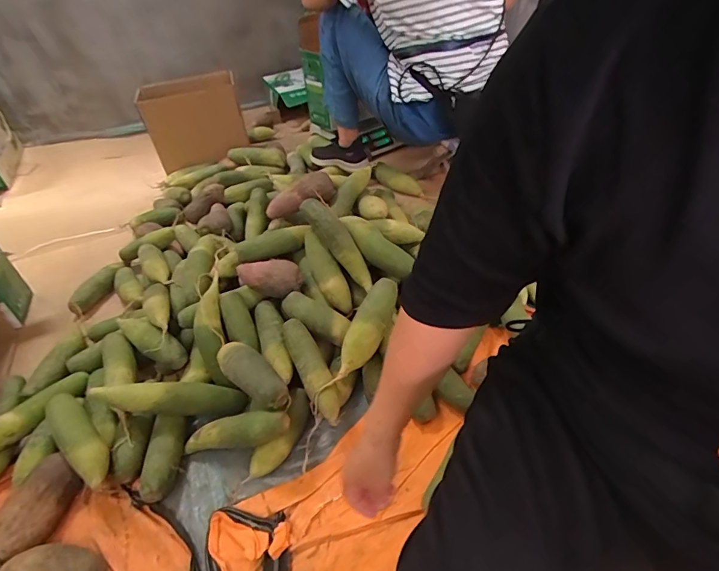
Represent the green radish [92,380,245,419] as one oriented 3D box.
[{"bbox_3d":[-0.337,0.199,0.751,0.238,0.050,0.058,10,33,-25],"label":"green radish"}]

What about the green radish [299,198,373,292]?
[{"bbox_3d":[-0.042,-0.086,0.855,0.048,0.049,0.215,-35,86,-29],"label":"green radish"}]

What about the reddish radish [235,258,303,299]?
[{"bbox_3d":[-0.188,-0.013,0.877,0.143,0.069,0.059,9,42,18],"label":"reddish radish"}]

